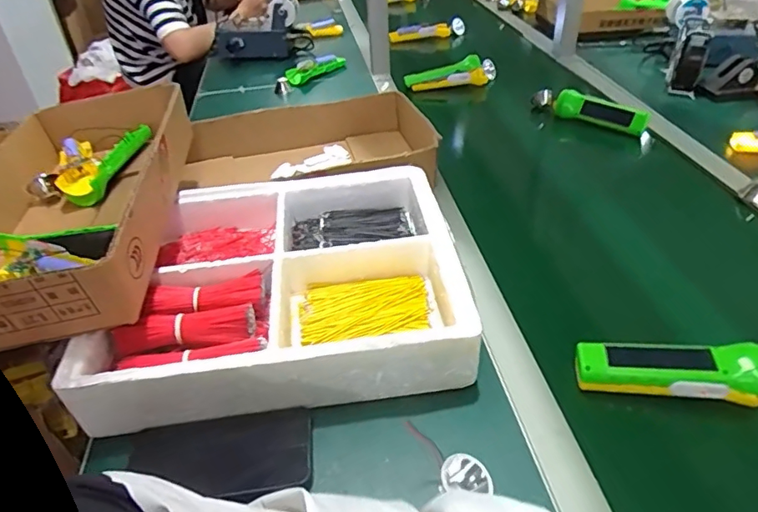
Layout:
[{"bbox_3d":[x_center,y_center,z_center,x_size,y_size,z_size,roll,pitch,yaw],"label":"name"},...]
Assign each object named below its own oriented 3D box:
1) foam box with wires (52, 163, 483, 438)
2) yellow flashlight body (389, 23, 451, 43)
[{"bbox_3d":[-0.103,0.030,0.607,0.368,0.084,0.312,-7,39,-3],"label":"foam box with wires"},{"bbox_3d":[0.119,-0.615,1.437,0.164,0.039,0.035,-9,39,-6],"label":"yellow flashlight body"}]

